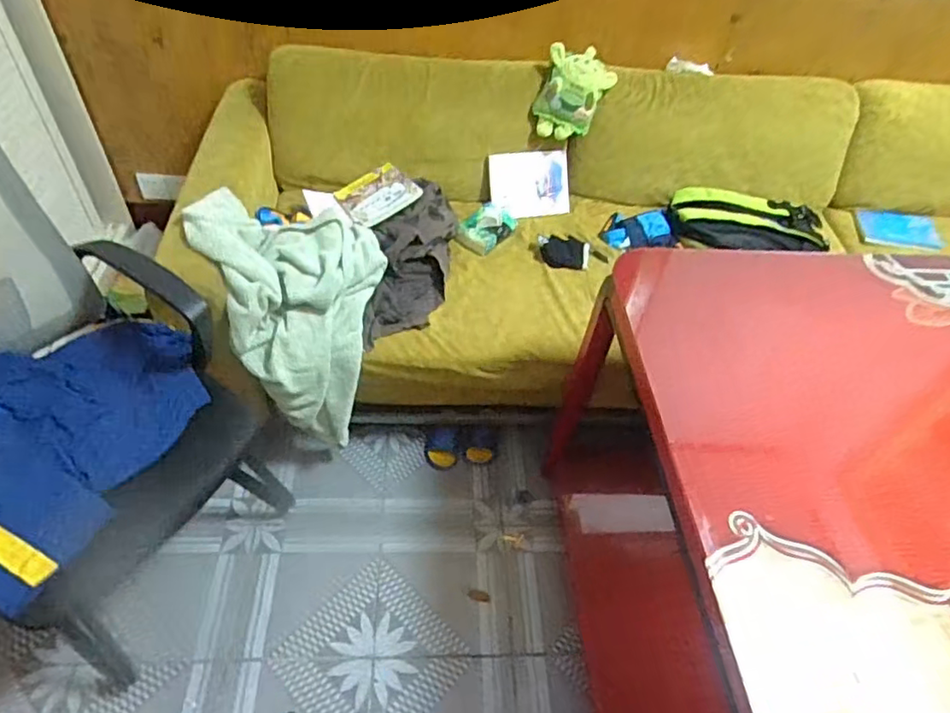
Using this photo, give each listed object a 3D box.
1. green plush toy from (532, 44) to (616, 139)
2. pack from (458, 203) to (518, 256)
[{"bbox_3d":[0.263,-0.715,1.627,0.192,0.250,0.096,22,18,2],"label":"green plush toy"},{"bbox_3d":[0.032,-0.346,1.573,0.114,0.062,0.172,30,53,18],"label":"pack"}]

